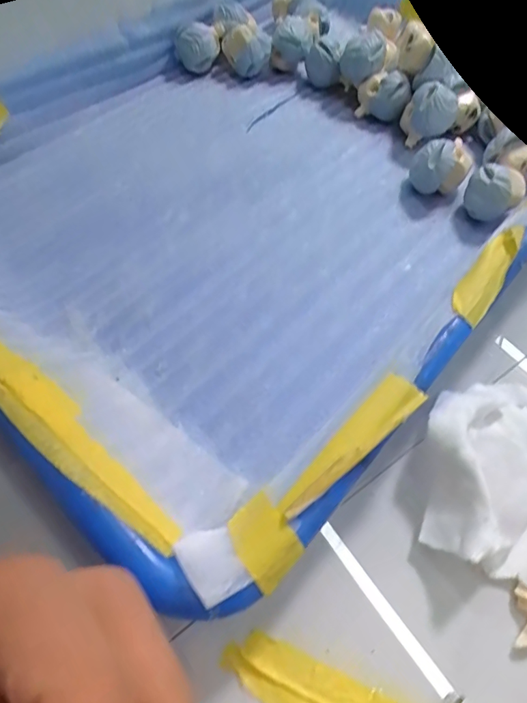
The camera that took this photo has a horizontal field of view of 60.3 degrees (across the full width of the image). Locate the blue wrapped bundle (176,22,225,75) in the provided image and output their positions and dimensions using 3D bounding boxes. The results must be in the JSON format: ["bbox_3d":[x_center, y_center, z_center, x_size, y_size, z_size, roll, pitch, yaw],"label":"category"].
[{"bbox_3d":[-0.037,-0.177,0.266,0.027,0.020,0.022,-2,60,-3],"label":"blue wrapped bundle"}]

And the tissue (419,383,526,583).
[{"bbox_3d":[0.079,0.036,0.151,0.050,0.022,0.069,16,61,8],"label":"tissue"}]

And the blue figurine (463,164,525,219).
[{"bbox_3d":[0.105,-0.071,0.209,0.022,0.022,0.024,33,65,17],"label":"blue figurine"}]

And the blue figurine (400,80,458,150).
[{"bbox_3d":[0.086,-0.124,0.234,0.025,0.027,0.026,20,62,10],"label":"blue figurine"}]

